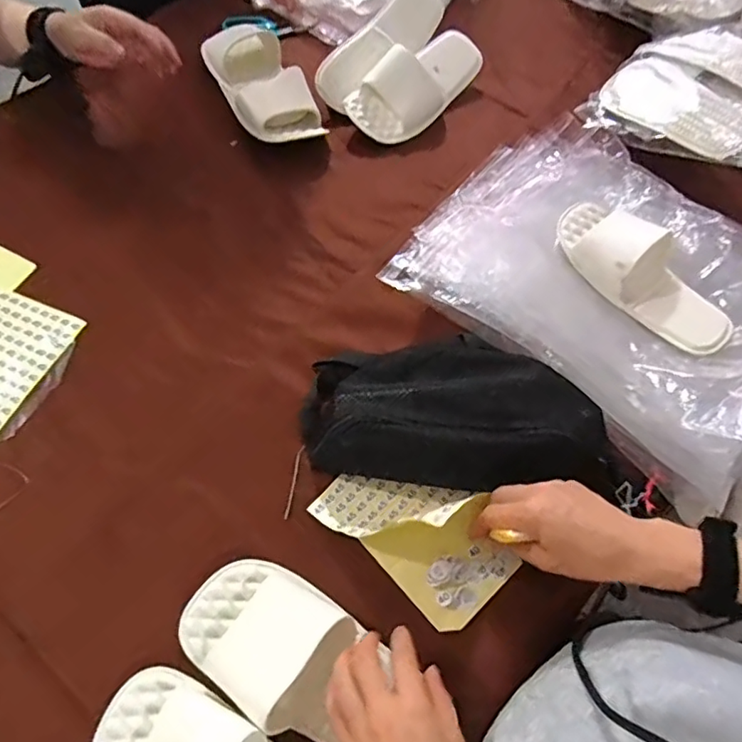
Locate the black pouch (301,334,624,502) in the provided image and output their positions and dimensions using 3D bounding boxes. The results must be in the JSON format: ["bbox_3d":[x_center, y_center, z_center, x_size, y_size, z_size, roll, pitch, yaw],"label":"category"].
[{"bbox_3d":[0.083,0.032,0.553,0.296,0.053,0.169,7,63,3],"label":"black pouch"}]

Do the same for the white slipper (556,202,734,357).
[{"bbox_3d":[0.316,-0.116,0.645,0.108,0.059,0.230,-36,69,-18],"label":"white slipper"}]

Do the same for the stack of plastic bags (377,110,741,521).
[{"bbox_3d":[0.272,-0.106,0.633,0.337,0.070,0.442,-41,70,-20],"label":"stack of plastic bags"}]

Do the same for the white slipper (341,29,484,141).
[{"bbox_3d":[0.070,-0.402,0.785,0.228,0.068,0.100,-41,94,-17],"label":"white slipper"}]

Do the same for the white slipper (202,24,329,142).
[{"bbox_3d":[-0.152,-0.400,0.782,0.107,0.057,0.227,-26,66,-14],"label":"white slipper"}]

